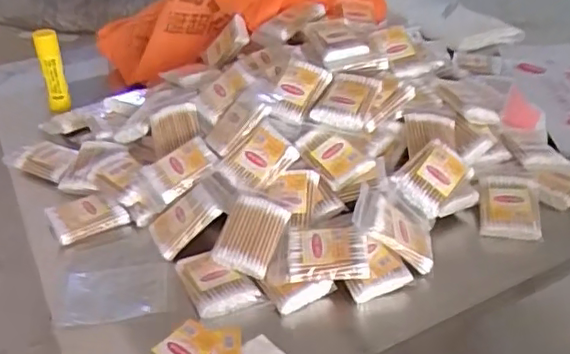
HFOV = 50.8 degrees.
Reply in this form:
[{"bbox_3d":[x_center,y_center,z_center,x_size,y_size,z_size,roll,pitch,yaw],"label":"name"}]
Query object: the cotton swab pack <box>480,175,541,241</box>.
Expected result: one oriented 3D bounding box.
[{"bbox_3d":[0.234,0.031,0.624,0.060,0.026,0.082,8,37,12],"label":"cotton swab pack"}]

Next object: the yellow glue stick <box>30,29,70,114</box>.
[{"bbox_3d":[-0.319,-0.148,0.822,0.030,0.112,0.023,-14,38,-17],"label":"yellow glue stick"}]

